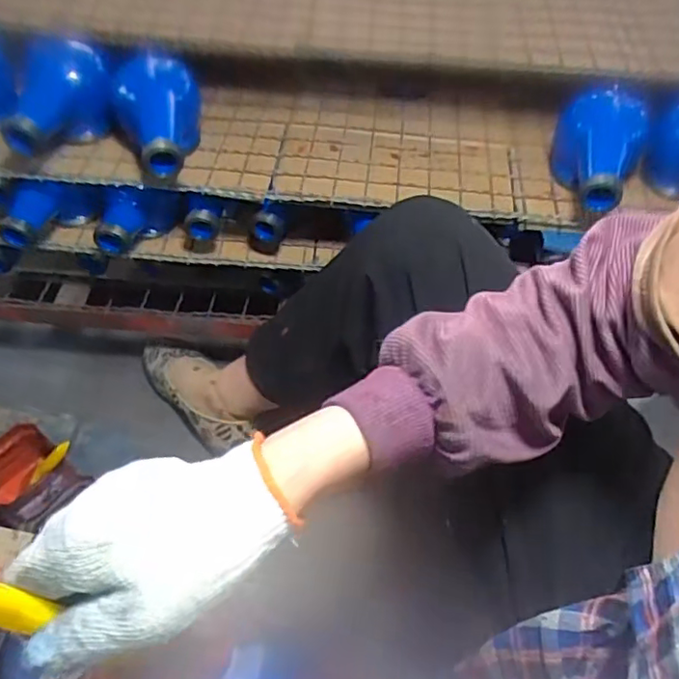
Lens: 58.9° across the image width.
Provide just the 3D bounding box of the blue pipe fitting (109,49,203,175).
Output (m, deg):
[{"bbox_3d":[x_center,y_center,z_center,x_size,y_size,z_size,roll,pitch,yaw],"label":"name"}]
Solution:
[{"bbox_3d":[-0.191,-0.228,0.647,0.090,0.097,0.130,-11,55,-11],"label":"blue pipe fitting"}]

